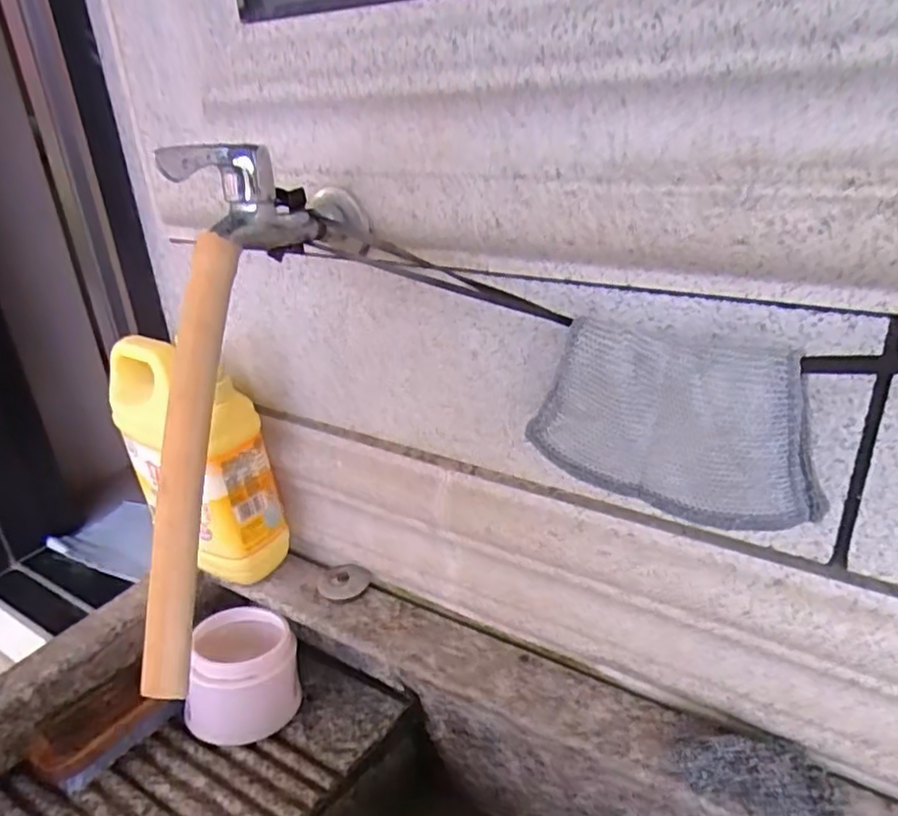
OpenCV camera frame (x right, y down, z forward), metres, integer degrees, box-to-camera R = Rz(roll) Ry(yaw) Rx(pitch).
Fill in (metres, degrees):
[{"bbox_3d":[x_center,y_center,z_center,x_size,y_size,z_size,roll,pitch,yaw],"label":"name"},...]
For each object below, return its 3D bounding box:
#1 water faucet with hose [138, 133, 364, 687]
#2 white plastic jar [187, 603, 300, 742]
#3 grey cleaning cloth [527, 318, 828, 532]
[{"bbox_3d":[-0.119,-0.007,0.363,0.058,0.309,0.124,6,-14,19],"label":"water faucet with hose"},{"bbox_3d":[-0.184,0.235,0.602,0.091,0.081,0.098,-3,26,2],"label":"white plastic jar"},{"bbox_3d":[0.108,0.008,0.329,0.134,0.088,0.019,10,30,26],"label":"grey cleaning cloth"}]

